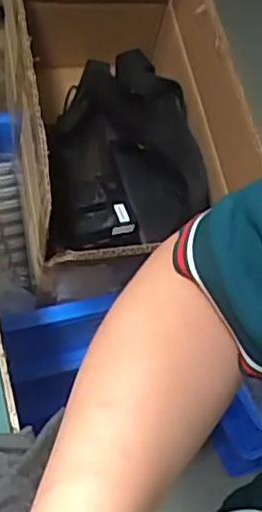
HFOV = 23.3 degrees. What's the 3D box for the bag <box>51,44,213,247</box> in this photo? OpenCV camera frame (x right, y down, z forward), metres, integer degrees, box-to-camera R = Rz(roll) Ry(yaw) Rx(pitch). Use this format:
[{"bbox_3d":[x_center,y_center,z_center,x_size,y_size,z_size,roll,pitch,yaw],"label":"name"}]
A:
[{"bbox_3d":[-0.011,-0.119,0.695,0.165,0.110,0.224,-2,50,-9],"label":"bag"}]

